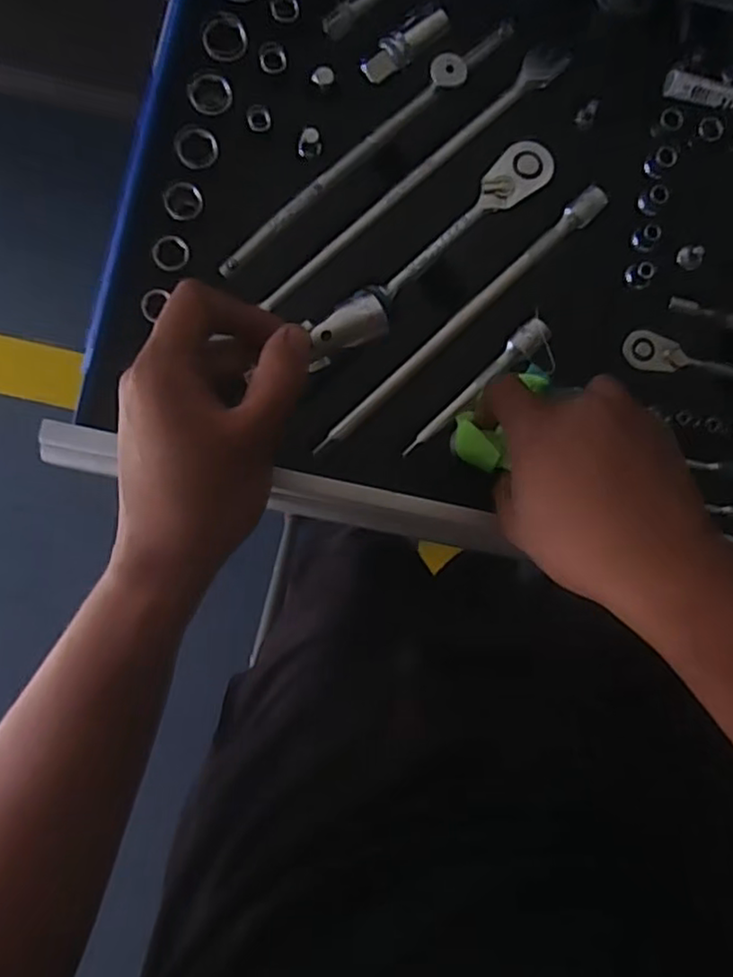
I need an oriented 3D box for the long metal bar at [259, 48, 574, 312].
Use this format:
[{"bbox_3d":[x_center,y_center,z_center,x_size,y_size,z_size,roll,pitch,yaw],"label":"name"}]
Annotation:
[{"bbox_3d":[0.033,-0.184,0.400,0.021,0.015,0.242,45,82,-2],"label":"long metal bar"}]

